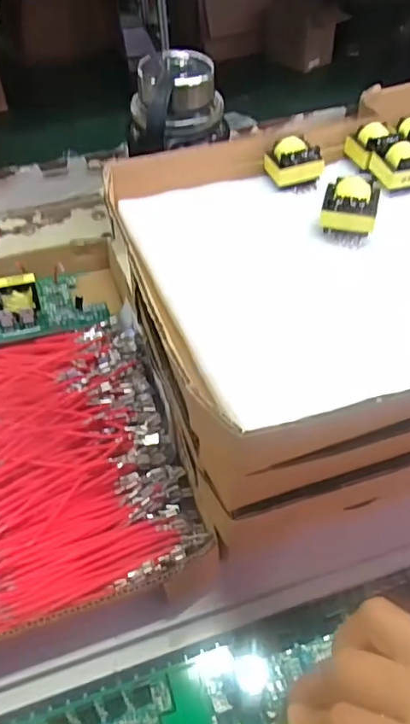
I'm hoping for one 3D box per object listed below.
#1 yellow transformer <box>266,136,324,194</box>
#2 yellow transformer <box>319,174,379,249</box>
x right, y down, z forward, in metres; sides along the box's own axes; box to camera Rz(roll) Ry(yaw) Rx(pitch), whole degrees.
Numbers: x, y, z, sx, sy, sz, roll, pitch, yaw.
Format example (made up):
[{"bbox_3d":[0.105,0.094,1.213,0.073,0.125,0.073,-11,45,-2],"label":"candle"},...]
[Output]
[{"bbox_3d":[0.062,-0.140,0.378,0.029,0.026,0.032,-16,48,-13],"label":"yellow transformer"},{"bbox_3d":[0.090,-0.095,0.333,0.032,0.033,0.027,10,48,12],"label":"yellow transformer"}]

